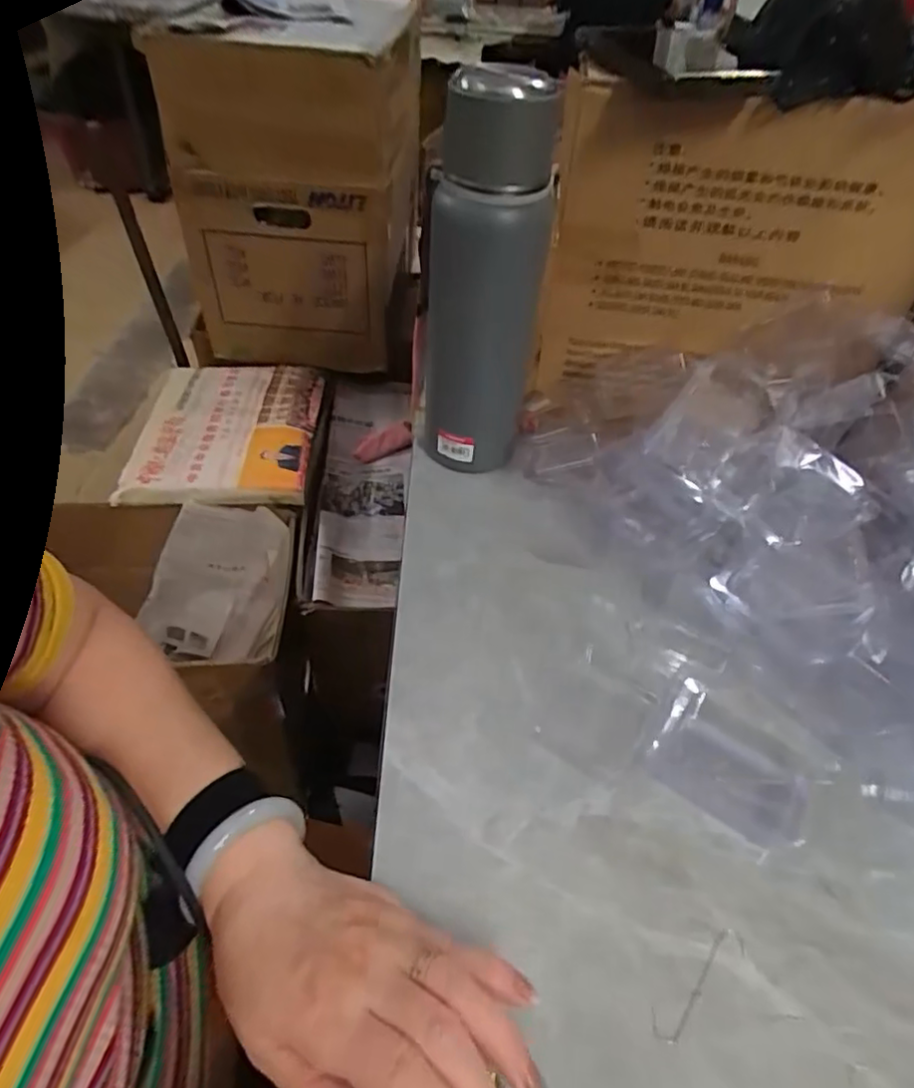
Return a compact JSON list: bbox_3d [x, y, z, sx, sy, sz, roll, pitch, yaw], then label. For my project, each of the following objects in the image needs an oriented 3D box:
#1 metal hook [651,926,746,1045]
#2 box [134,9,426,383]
[{"bbox_3d":[0.116,0.209,0.294,0.063,0.004,0.014,-29,57,-27],"label":"metal hook"},{"bbox_3d":[-0.254,-0.609,1.074,0.371,0.450,0.383,1,47,-4],"label":"box"}]

